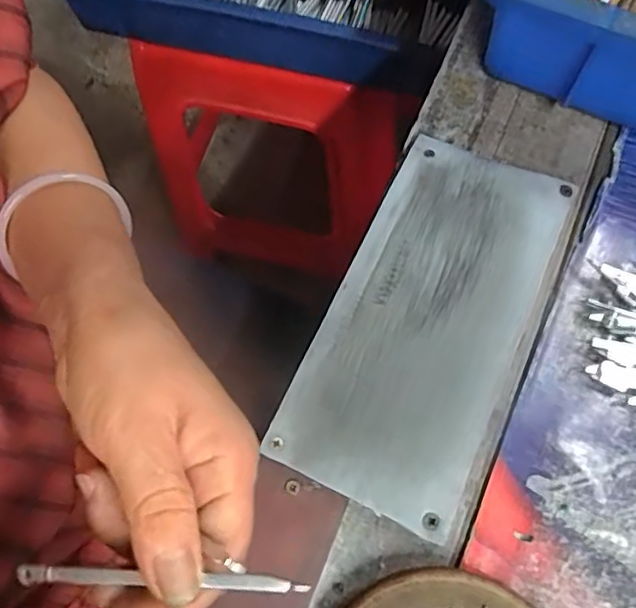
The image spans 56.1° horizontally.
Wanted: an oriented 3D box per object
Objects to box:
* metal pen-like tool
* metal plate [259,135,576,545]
[{"bbox_3d":[-0.053,0.094,0.202,0.098,0.004,0.006,3,71,1],"label":"metal pen-like tool"},{"bbox_3d":[0.057,0.006,0.307,0.092,0.005,0.196,24,73,9],"label":"metal plate"}]

